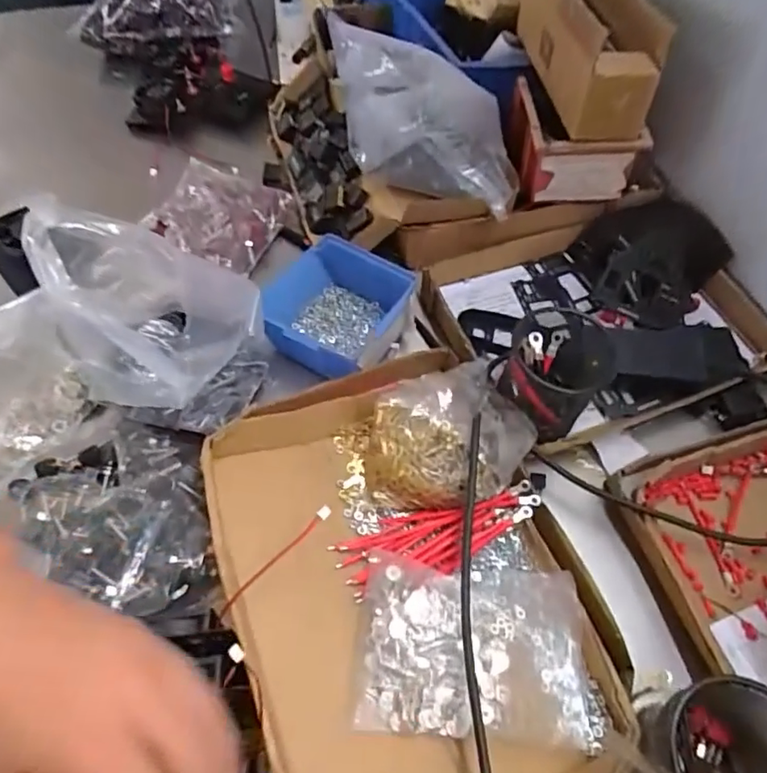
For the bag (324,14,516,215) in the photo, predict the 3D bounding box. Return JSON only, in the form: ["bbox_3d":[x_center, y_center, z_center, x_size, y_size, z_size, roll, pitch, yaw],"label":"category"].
[{"bbox_3d":[0.038,-0.304,0.620,0.150,0.111,0.263,-14,60,-11],"label":"bag"}]

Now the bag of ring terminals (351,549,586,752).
[{"bbox_3d":[0.063,0.183,0.391,0.153,0.030,0.112,5,58,1],"label":"bag of ring terminals"}]

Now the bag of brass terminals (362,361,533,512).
[{"bbox_3d":[0.051,0.039,0.475,0.138,0.053,0.122,-2,58,-3],"label":"bag of brass terminals"}]

